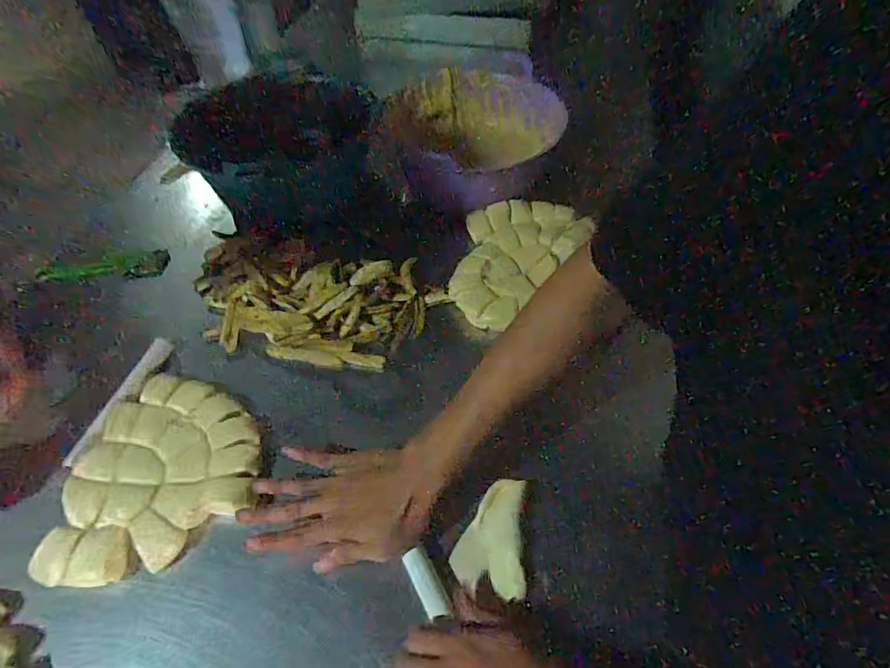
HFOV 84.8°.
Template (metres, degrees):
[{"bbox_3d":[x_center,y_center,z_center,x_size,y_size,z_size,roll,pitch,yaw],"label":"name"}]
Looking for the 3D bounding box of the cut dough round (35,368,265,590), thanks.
[{"bbox_3d":[-0.283,0.138,0.502,0.176,0.032,0.211,-2,51,1],"label":"cut dough round"}]

